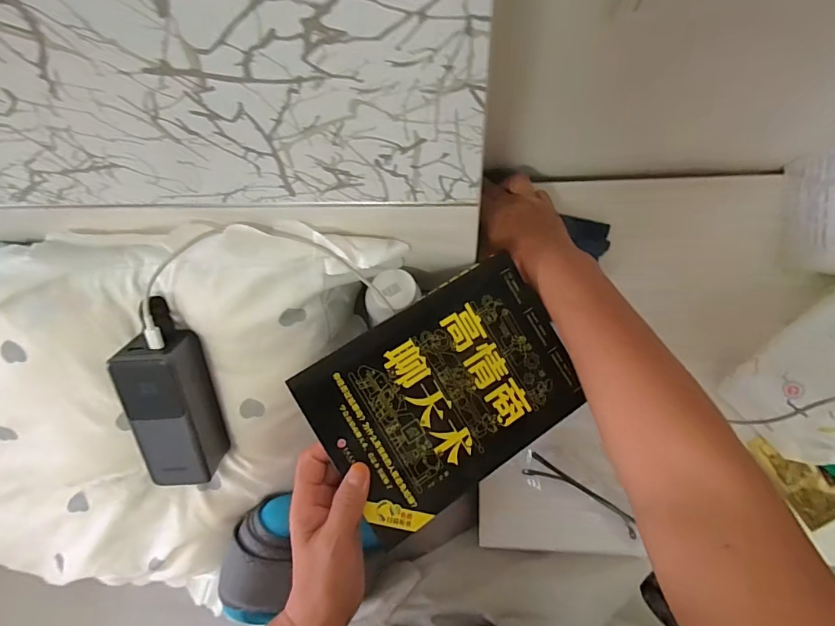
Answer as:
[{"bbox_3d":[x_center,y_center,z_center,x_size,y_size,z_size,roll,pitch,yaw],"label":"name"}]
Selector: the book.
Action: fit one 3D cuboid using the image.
[{"bbox_3d":[0.026,0.059,0.360,0.203,0.007,0.143,-32,90,-15],"label":"book"}]

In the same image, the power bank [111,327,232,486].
[{"bbox_3d":[-0.210,0.083,0.392,0.055,0.048,0.133,-2,112,6],"label":"power bank"}]

